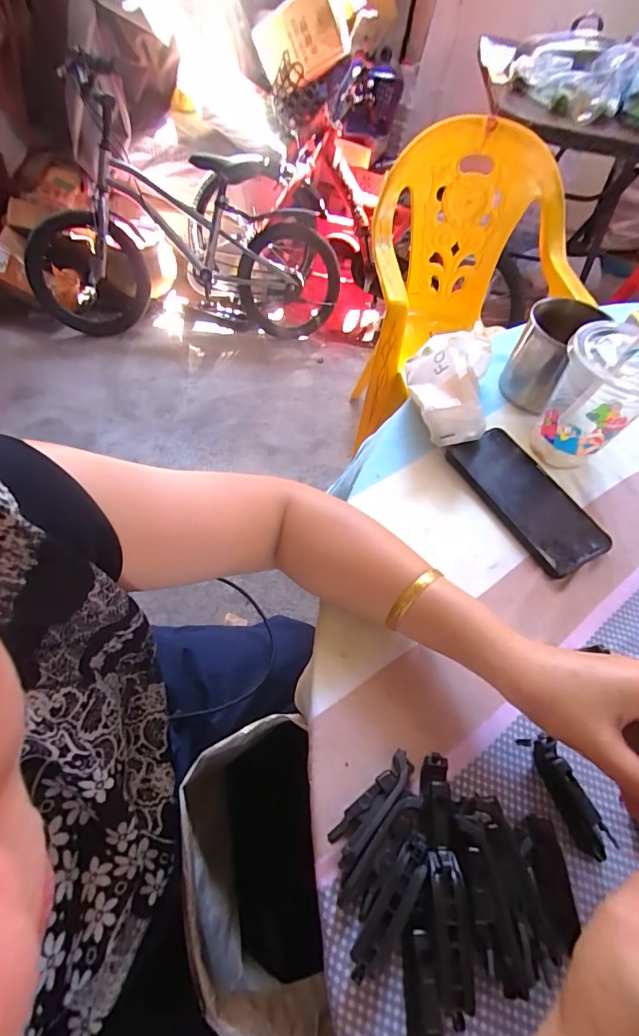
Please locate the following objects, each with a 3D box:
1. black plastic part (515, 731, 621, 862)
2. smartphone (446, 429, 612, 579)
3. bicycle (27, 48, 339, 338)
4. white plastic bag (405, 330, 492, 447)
[{"bbox_3d":[0.166,0.184,0.293,0.017,0.020,0.072,-18,61,-15],"label":"black plastic part"},{"bbox_3d":[0.205,-0.022,0.429,0.086,0.011,0.160,-25,63,-19],"label":"smartphone"},{"bbox_3d":[-0.433,-0.996,1.468,1.008,0.675,0.323,-4,58,-7],"label":"bicycle"},{"bbox_3d":[0.136,-0.151,0.459,0.085,0.064,0.134,12,58,3],"label":"white plastic bag"}]

